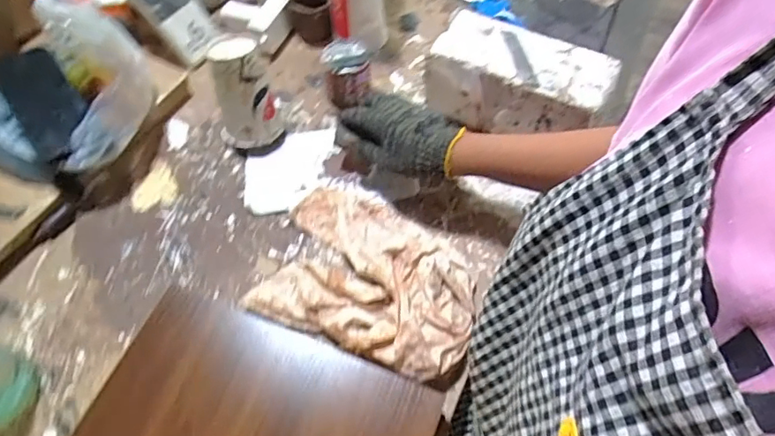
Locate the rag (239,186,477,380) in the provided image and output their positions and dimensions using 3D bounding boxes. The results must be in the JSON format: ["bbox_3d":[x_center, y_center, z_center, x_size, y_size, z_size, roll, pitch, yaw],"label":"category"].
[{"bbox_3d":[-0.016,0.060,0.601,0.241,0.073,0.188,23,63,8],"label":"rag"}]

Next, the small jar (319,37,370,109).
[{"bbox_3d":[-0.060,-0.204,0.737,0.067,0.069,0.071,-7,63,-8],"label":"small jar"}]

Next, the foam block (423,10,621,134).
[{"bbox_3d":[0.164,-0.179,0.686,0.216,0.104,0.107,25,63,9],"label":"foam block"}]

